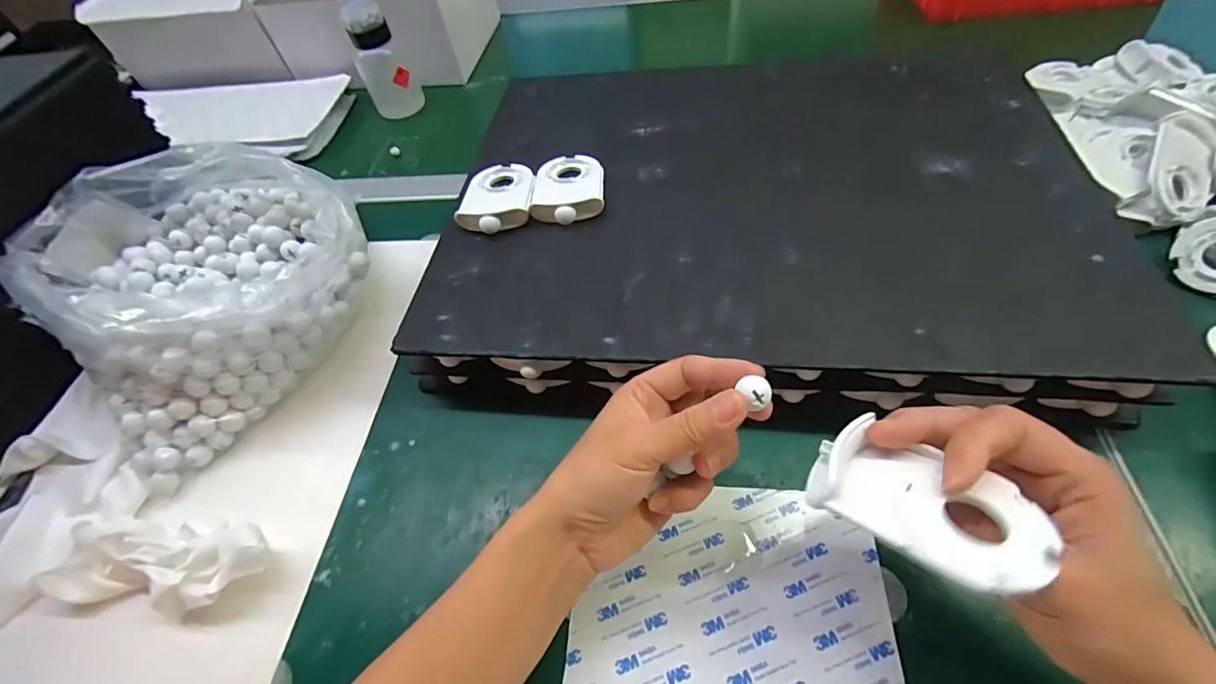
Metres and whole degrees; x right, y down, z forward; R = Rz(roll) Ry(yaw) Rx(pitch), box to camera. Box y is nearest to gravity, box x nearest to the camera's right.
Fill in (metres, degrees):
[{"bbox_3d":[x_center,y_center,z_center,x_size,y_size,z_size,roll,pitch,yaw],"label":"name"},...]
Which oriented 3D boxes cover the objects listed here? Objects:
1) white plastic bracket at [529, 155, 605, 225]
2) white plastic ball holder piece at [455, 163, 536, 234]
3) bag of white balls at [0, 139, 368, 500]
[{"bbox_3d":[-0.032,-0.129,0.419,0.056,0.018,0.086,-3,54,6],"label":"white plastic bracket"},{"bbox_3d":[-0.090,-0.124,0.427,0.058,0.017,0.086,-3,54,6],"label":"white plastic ball holder piece"},{"bbox_3d":[-0.324,-0.054,0.399,0.224,0.116,0.216,33,64,28],"label":"bag of white balls"}]

